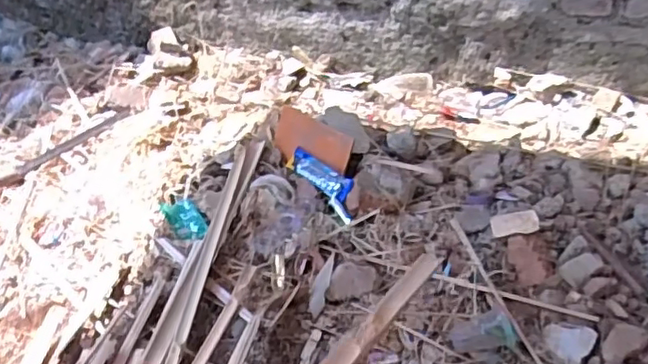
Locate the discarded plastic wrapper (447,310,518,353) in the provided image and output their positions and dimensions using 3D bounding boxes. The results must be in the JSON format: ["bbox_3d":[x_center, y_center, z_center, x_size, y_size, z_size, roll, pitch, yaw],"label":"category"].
[{"bbox_3d":[0.245,0.228,0.948,0.099,0.031,0.051,-6,39,0],"label":"discarded plastic wrapper"}]

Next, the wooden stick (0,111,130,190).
[{"bbox_3d":[-0.579,-0.051,1.293,0.376,0.022,0.061,-36,52,-29],"label":"wooden stick"}]

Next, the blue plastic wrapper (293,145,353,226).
[{"bbox_3d":[0.002,-0.004,1.158,0.053,0.040,0.208,-27,48,-22],"label":"blue plastic wrapper"}]

